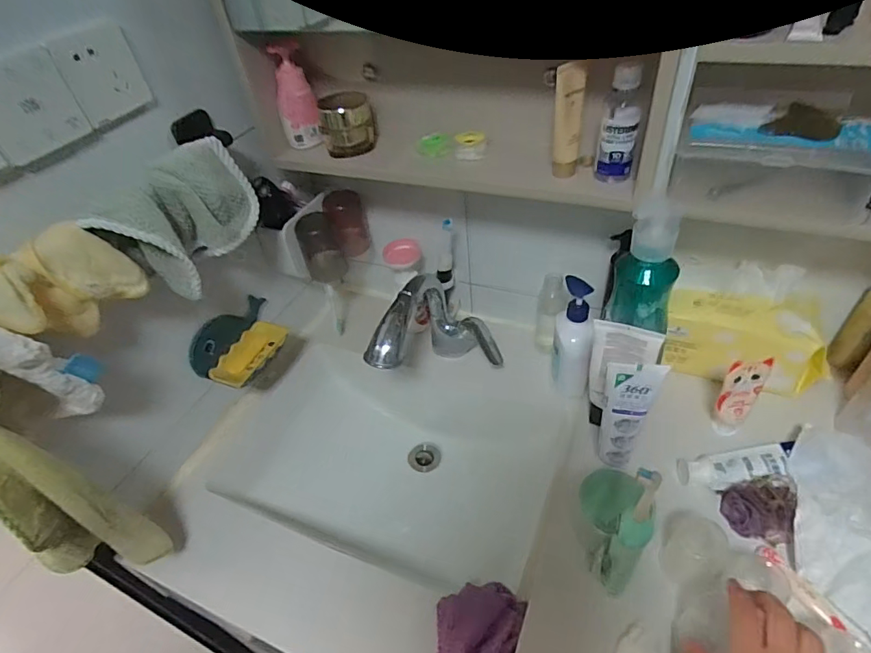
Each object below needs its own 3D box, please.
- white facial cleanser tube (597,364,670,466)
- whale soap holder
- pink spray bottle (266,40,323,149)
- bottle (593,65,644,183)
[{"bbox_3d":[0.201,0.092,0.525,0.049,0.141,0.042,17,49,24],"label":"white facial cleanser tube"},{"bbox_3d":[-0.284,0.019,0.741,0.053,0.092,0.150,13,47,21],"label":"whale soap holder"},{"bbox_3d":[-0.184,-0.299,0.656,0.049,0.126,0.038,-16,44,-8],"label":"pink spray bottle"},{"bbox_3d":[0.194,-0.210,0.526,0.038,0.122,0.035,7,46,15],"label":"bottle"}]

